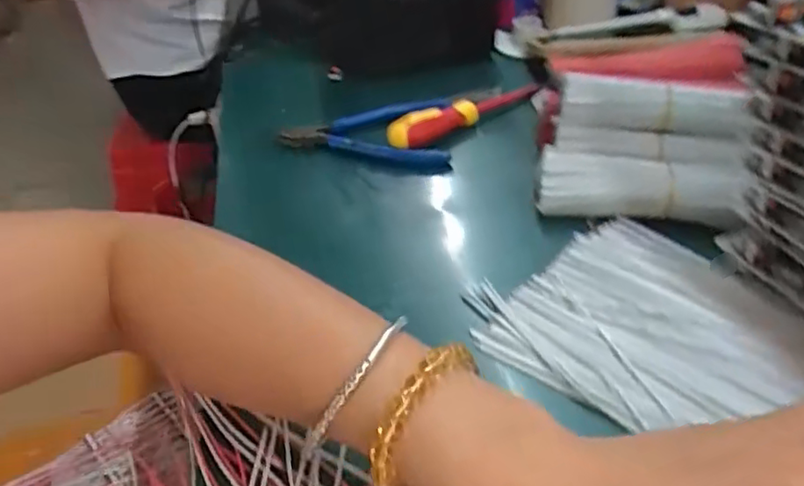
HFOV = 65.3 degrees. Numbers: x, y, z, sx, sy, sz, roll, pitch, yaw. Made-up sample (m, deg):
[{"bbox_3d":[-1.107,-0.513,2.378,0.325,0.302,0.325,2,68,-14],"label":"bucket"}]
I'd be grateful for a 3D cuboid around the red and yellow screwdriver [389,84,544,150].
[{"bbox_3d":[0.050,-0.106,0.498,0.150,0.025,0.022,-26,43,-25],"label":"red and yellow screwdriver"}]

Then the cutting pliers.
[{"bbox_3d":[-0.033,-0.084,0.502,0.141,0.023,0.083,-1,37,7],"label":"cutting pliers"}]

